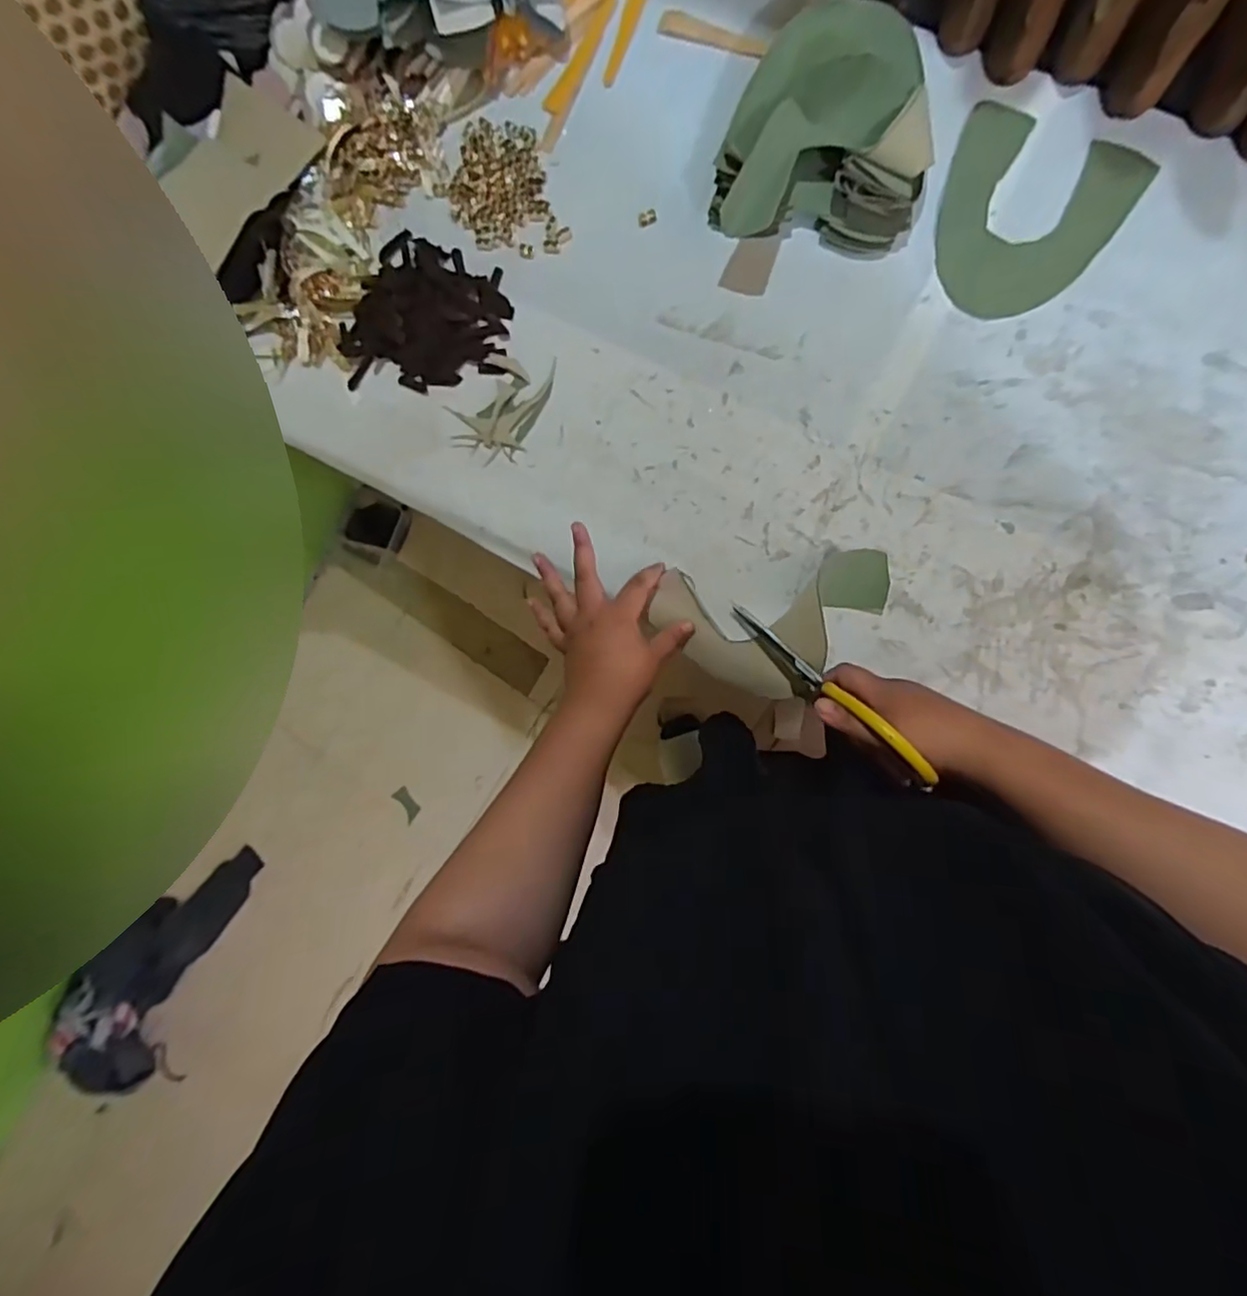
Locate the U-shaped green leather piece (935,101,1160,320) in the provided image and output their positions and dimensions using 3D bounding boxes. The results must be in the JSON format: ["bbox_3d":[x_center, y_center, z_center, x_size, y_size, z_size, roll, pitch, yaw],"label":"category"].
[{"bbox_3d":[0.343,-0.369,0.531,0.150,0.004,0.163,26,94,8],"label":"U-shaped green leather piece"}]

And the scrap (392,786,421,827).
[{"bbox_3d":[-0.524,0.381,1.502,0.044,0.011,0.088,-28,99,4],"label":"scrap"}]

